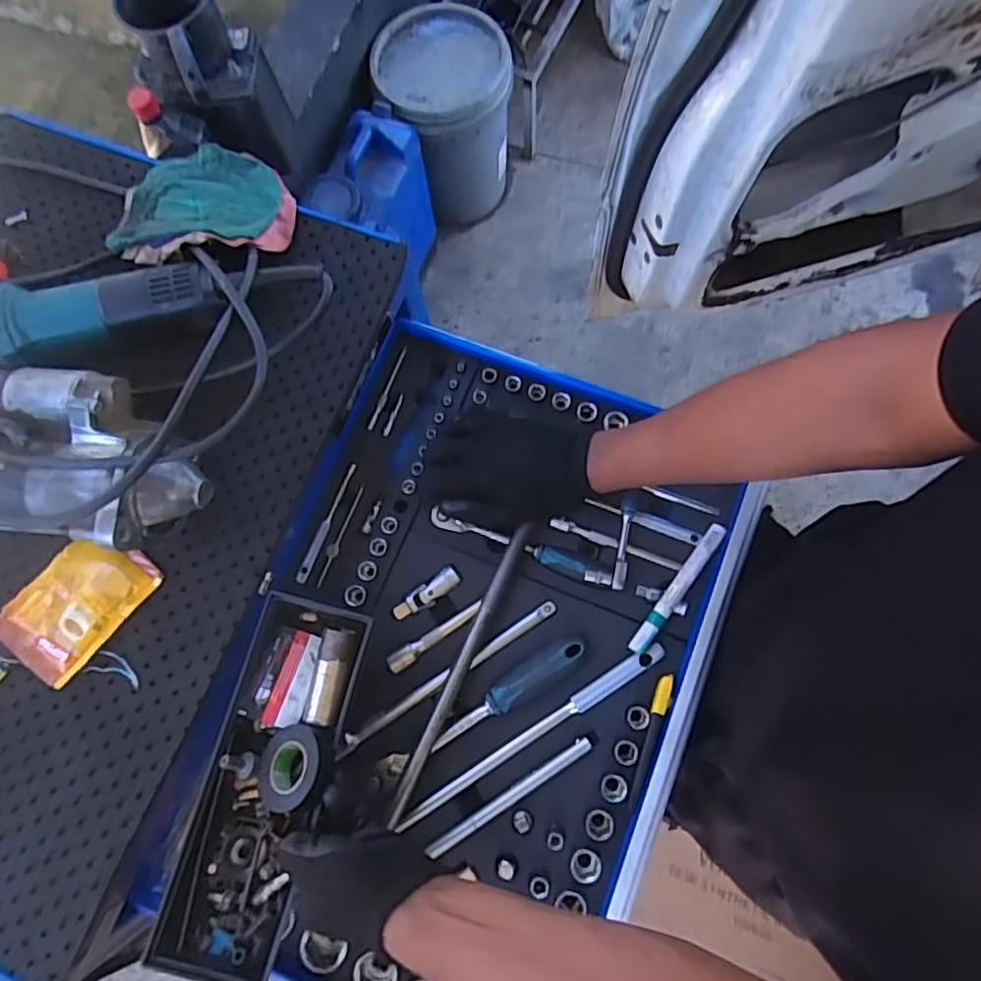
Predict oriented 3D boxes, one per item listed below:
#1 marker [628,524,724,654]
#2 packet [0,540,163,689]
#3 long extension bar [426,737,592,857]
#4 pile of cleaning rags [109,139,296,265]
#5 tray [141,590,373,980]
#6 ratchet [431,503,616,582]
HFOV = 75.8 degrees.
[{"bbox_3d":[0.174,0.090,0.583,0.015,0.016,0.139,36,80,10],"label":"marker"},{"bbox_3d":[-0.348,0.093,0.531,0.084,0.007,0.117,37,81,10],"label":"packet"},{"bbox_3d":[0.020,0.271,0.558,0.163,0.011,0.015,-33,77,-6],"label":"long extension bar"},{"bbox_3d":[-0.275,-0.271,0.584,0.171,0.053,0.140,-7,76,1],"label":"pile of cleaning rags"},{"bbox_3d":[-0.181,0.232,0.514,0.097,0.044,0.281,14,77,6],"label":"tray"},{"bbox_3d":[0.027,0.052,0.609,0.180,0.017,0.021,19,78,7],"label":"ratchet"}]

